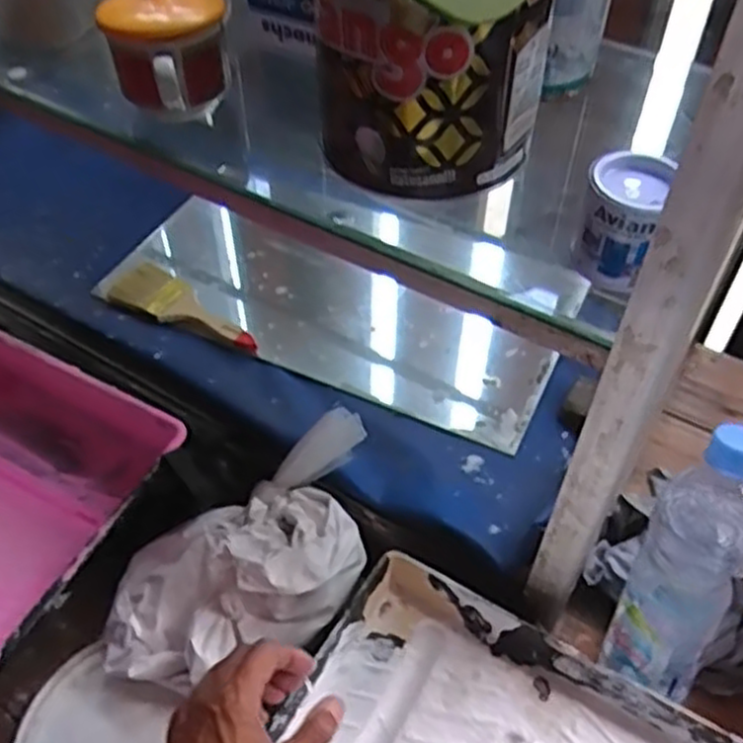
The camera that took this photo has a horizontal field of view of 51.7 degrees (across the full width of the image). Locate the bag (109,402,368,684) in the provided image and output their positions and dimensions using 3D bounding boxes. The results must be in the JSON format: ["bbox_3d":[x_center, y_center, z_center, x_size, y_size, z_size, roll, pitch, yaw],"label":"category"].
[{"bbox_3d":[-0.097,0.139,0.608,0.255,0.091,0.140,-25,53,-20],"label":"bag"}]

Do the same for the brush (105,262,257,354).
[{"bbox_3d":[-0.195,-0.071,0.818,0.177,0.017,0.057,23,53,19],"label":"brush"}]

